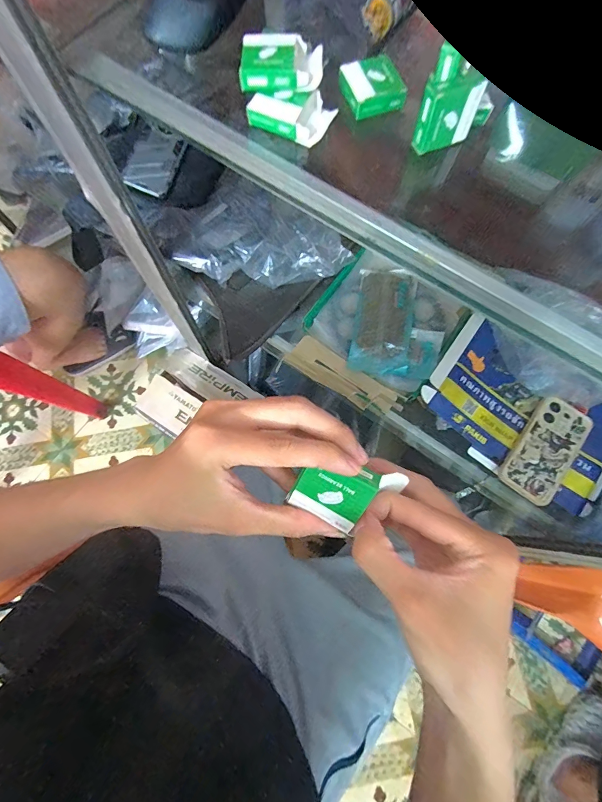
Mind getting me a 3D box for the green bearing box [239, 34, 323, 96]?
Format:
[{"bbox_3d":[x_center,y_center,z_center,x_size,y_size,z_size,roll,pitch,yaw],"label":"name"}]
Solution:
[{"bbox_3d":[-0.016,-0.282,0.318,0.065,0.019,0.044,4,73,0],"label":"green bearing box"}]

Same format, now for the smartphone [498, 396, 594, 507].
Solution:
[{"bbox_3d":[0.371,0.072,0.575,0.079,0.016,0.161,36,76,10],"label":"smartphone"}]

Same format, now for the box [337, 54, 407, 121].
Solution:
[{"bbox_3d":[0.062,-0.275,0.332,0.049,0.018,0.045,-15,74,-5],"label":"box"}]

